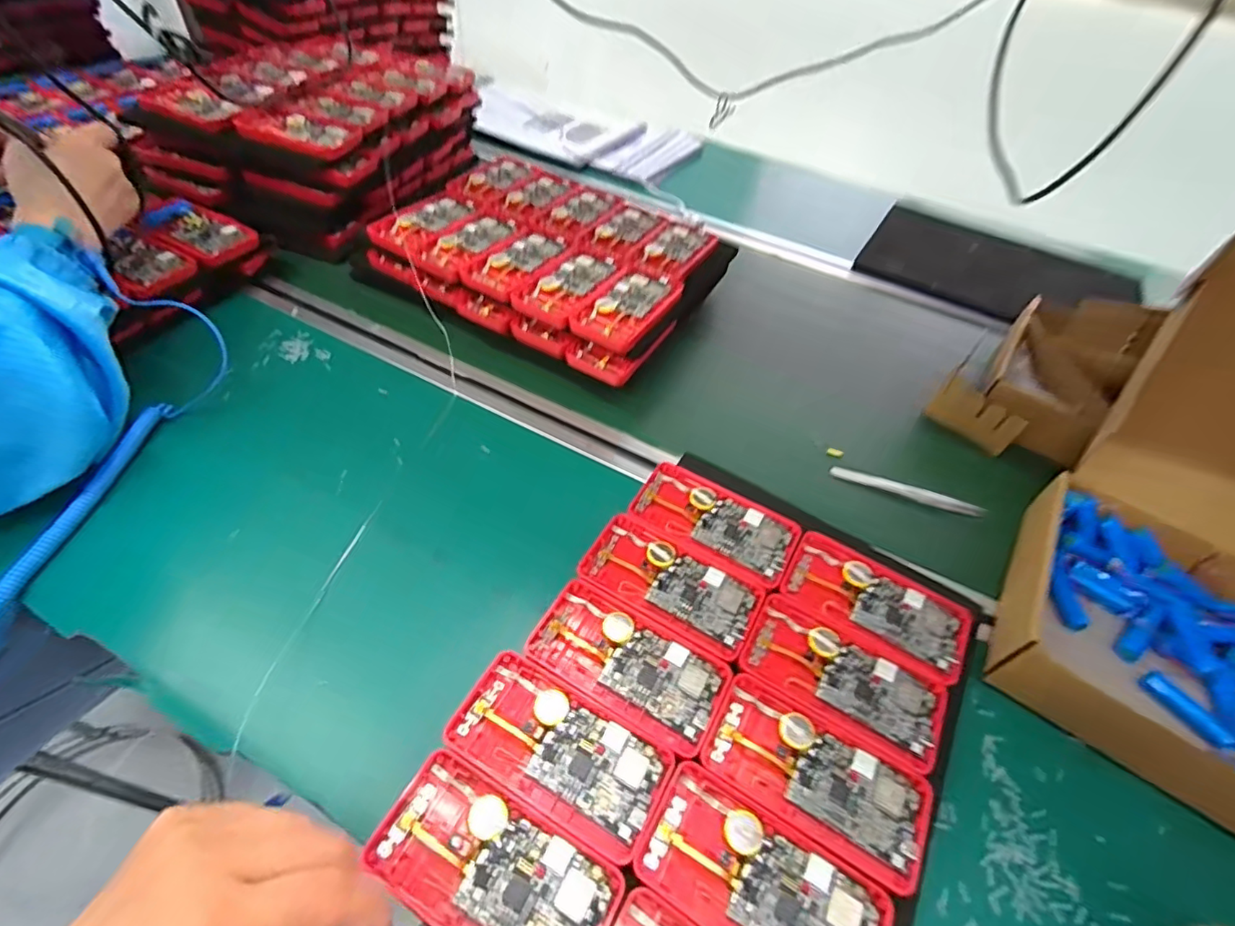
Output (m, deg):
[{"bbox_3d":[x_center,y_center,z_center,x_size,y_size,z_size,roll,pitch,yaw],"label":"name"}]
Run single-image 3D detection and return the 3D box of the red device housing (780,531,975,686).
[{"bbox_3d":[0.180,0.101,0.394,0.121,0.018,0.065,28,51,17],"label":"red device housing"}]

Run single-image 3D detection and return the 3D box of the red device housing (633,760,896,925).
[{"bbox_3d":[0.073,0.214,0.281,0.121,0.009,0.062,27,51,17],"label":"red device housing"}]

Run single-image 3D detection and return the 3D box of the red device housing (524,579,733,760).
[{"bbox_3d":[0.006,0.125,0.349,0.121,0.008,0.060,27,51,16],"label":"red device housing"}]

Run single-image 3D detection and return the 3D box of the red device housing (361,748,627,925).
[{"bbox_3d":[-0.062,0.203,0.276,0.120,0.010,0.062,25,51,15],"label":"red device housing"}]

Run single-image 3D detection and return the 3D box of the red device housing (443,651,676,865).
[{"bbox_3d":[-0.033,0.161,0.315,0.120,0.008,0.061,26,51,15],"label":"red device housing"}]

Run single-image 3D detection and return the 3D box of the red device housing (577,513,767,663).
[{"bbox_3d":[0.037,0.083,0.389,0.121,0.009,0.062,26,51,15],"label":"red device housing"}]

